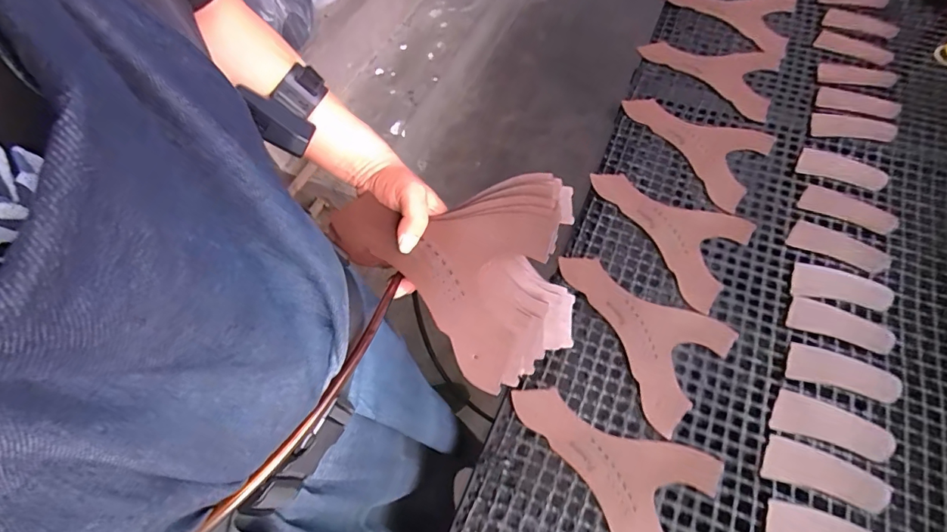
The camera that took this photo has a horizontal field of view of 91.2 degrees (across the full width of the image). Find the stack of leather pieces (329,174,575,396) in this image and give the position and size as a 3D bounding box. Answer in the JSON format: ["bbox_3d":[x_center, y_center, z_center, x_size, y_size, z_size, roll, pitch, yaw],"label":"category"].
[{"bbox_3d":[0.007,-0.020,0.444,0.176,0.080,0.223,-39,66,-16],"label":"stack of leather pieces"}]

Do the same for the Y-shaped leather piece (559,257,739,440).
[{"bbox_3d":[0.188,0.075,0.574,0.216,0.007,0.153,38,70,18],"label":"Y-shaped leather piece"}]

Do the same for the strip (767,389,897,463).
[{"bbox_3d":[0.393,0.174,0.508,0.120,0.004,0.047,16,64,13],"label":"strip"}]

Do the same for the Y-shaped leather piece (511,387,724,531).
[{"bbox_3d":[0.131,0.224,0.495,0.217,0.006,0.153,27,64,18],"label":"Y-shaped leather piece"}]

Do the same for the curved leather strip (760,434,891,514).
[{"bbox_3d":[0.367,0.216,0.484,0.117,0.004,0.046,15,64,12],"label":"curved leather strip"}]

